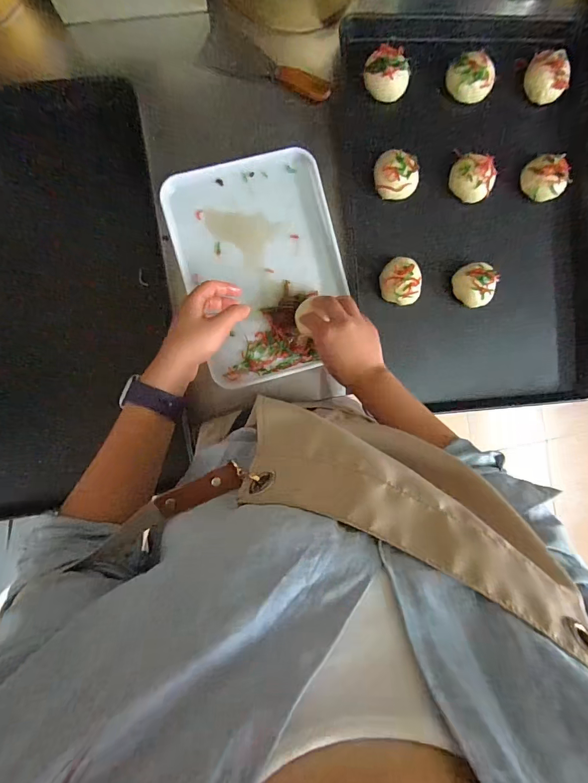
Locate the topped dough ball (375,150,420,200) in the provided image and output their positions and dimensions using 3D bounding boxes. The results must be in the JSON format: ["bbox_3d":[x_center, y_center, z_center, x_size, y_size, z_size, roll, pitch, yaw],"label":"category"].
[{"bbox_3d":[0.155,-0.327,0.593,0.060,0.037,0.062,0,94,-6],"label":"topped dough ball"}]

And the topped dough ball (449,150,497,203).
[{"bbox_3d":[0.281,-0.334,0.614,0.069,0.043,0.069,3,110,8],"label":"topped dough ball"}]

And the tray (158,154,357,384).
[{"bbox_3d":[-0.045,-0.187,0.596,0.234,0.030,0.320,-16,96,-5],"label":"tray"}]

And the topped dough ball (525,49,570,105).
[{"bbox_3d":[0.393,-0.490,0.611,0.052,0.044,0.071,-36,97,-3],"label":"topped dough ball"}]

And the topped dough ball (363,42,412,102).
[{"bbox_3d":[0.138,-0.471,0.582,0.067,0.041,0.070,0,94,-6],"label":"topped dough ball"}]

